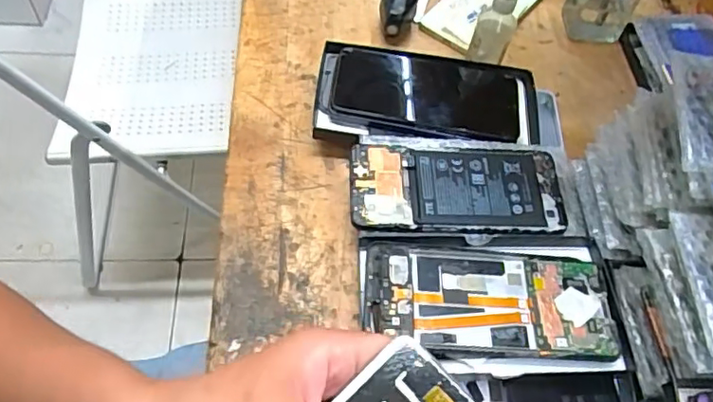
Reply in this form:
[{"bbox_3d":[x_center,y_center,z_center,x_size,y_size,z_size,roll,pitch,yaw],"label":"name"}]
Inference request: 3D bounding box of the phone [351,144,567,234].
[{"bbox_3d":[0.078,-0.009,0.447,0.162,0.007,0.074,3,64,-3],"label":"phone"}]

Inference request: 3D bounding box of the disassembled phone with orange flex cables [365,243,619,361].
[{"bbox_3d":[0.091,0.067,0.397,0.166,0.009,0.076,4,57,-1],"label":"disassembled phone with orange flex cables"}]

